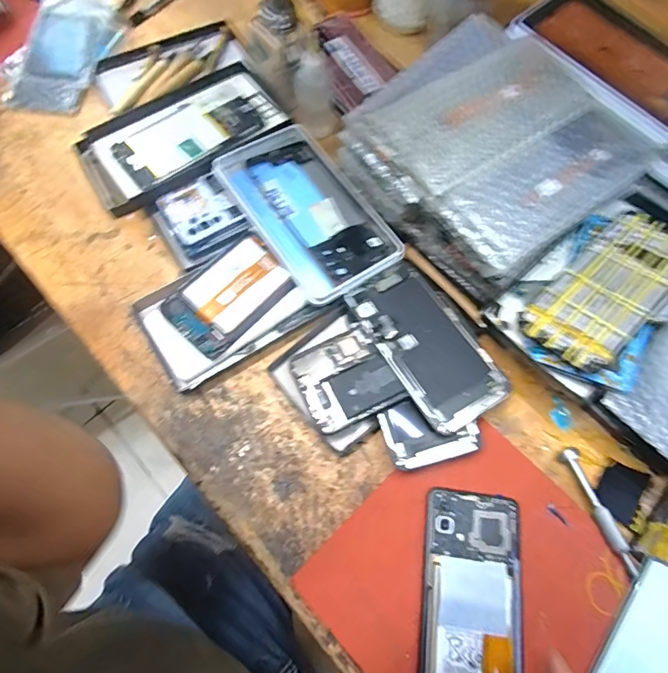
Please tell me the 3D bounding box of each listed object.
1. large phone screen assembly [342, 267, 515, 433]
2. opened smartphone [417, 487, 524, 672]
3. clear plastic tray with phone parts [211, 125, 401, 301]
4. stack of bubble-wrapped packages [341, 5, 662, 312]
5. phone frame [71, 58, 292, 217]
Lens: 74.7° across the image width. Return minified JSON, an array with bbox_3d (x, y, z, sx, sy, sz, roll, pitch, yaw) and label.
[{"bbox_3d":[0.079,0.004,0.374,0.073,0.015,0.148,-29,73,-12],"label":"large phone screen assembly"},{"bbox_3d":[0.100,0.196,0.317,0.071,0.015,0.153,9,69,1],"label":"opened smartphone"},{"bbox_3d":[-0.026,-0.124,0.423,0.104,0.014,0.188,-33,74,-14],"label":"clear plastic tray with phone parts"},{"bbox_3d":[0.129,-0.157,0.385,0.175,0.094,0.202,-40,74,-10],"label":"stack of bubble-wrapped packages"},{"bbox_3d":[-0.157,-0.215,0.462,0.208,0.014,0.110,-34,74,-14],"label":"phone frame"}]

